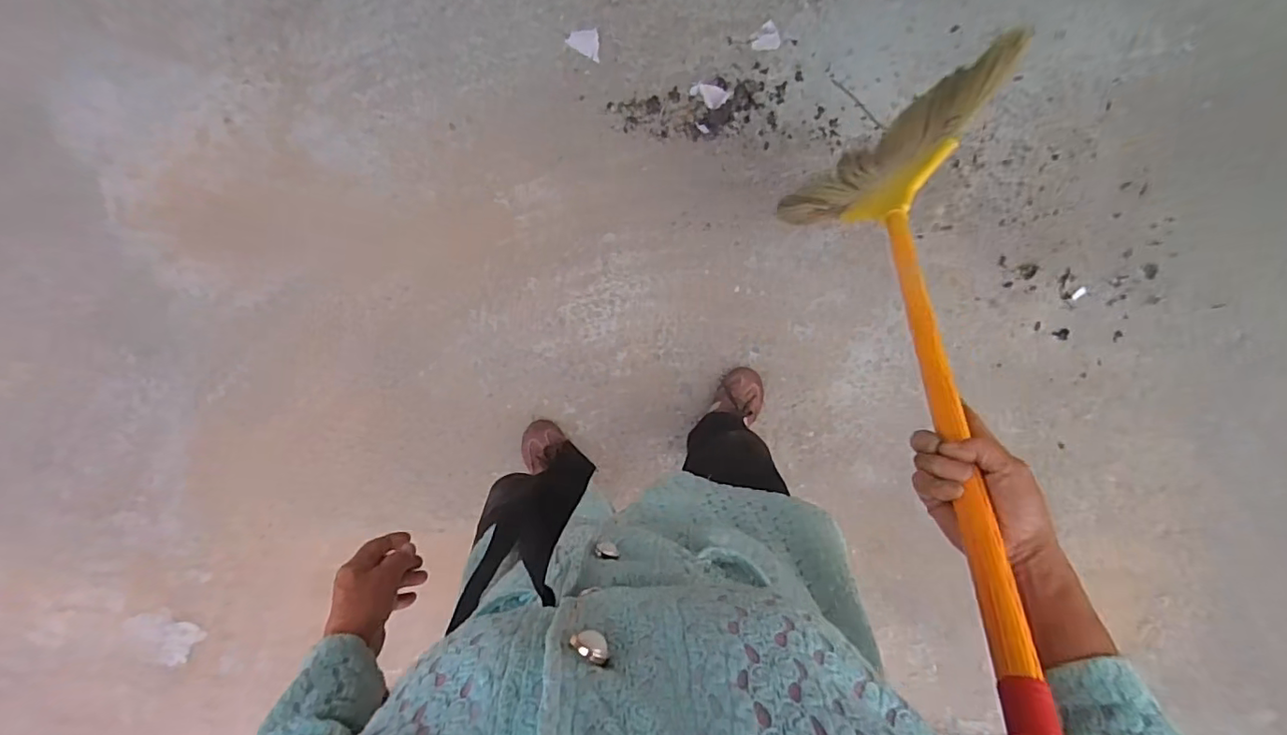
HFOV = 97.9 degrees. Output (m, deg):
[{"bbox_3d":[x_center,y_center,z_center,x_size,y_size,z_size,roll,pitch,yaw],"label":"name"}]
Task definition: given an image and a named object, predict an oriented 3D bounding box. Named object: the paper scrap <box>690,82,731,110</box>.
[{"bbox_3d":[0.129,-0.534,1.099,0.073,0.008,0.040,16,89,5],"label":"paper scrap"}]

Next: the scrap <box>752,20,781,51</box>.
[{"bbox_3d":[0.241,-0.642,1.087,0.051,0.012,0.052,8,89,5],"label":"scrap"}]

